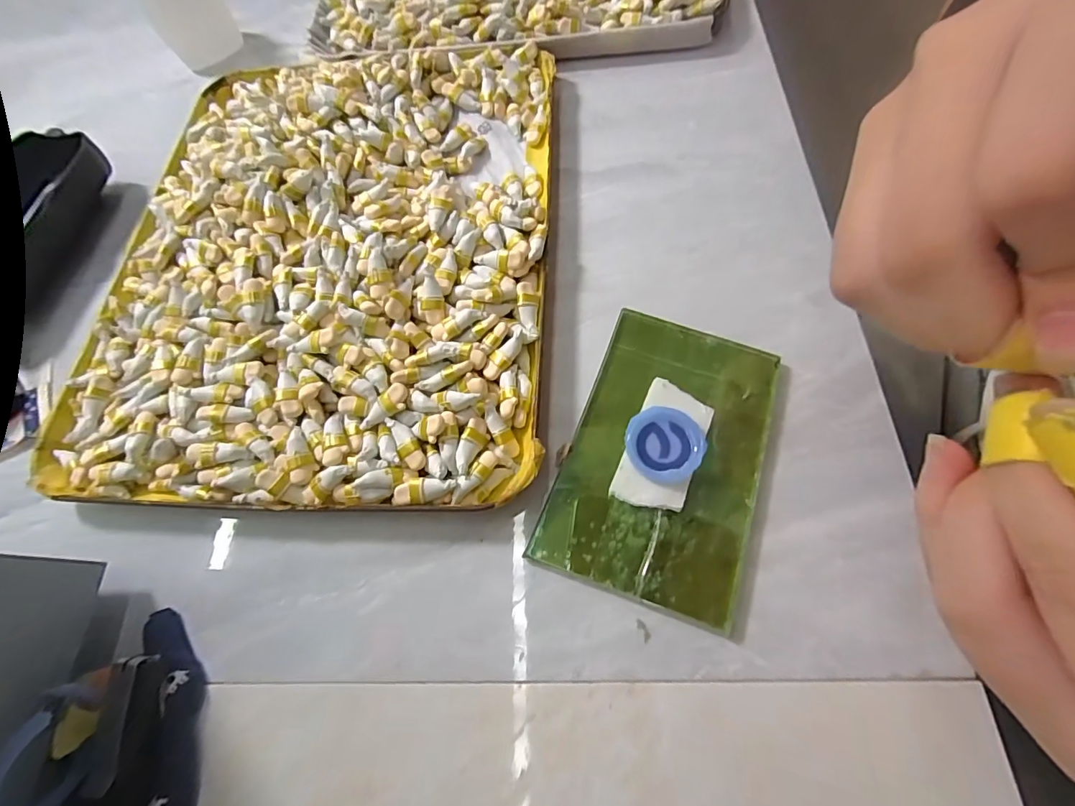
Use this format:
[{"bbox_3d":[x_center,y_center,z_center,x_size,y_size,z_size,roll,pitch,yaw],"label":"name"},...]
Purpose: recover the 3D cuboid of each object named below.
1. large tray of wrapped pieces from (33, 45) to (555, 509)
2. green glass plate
[{"bbox_3d":[-0.095,-0.075,0.209,0.196,0.022,0.236,0,68,7],"label":"large tray of wrapped pieces"},{"bbox_3d":[0.046,0.017,0.169,0.066,0.008,0.102,17,71,13],"label":"green glass plate"}]

